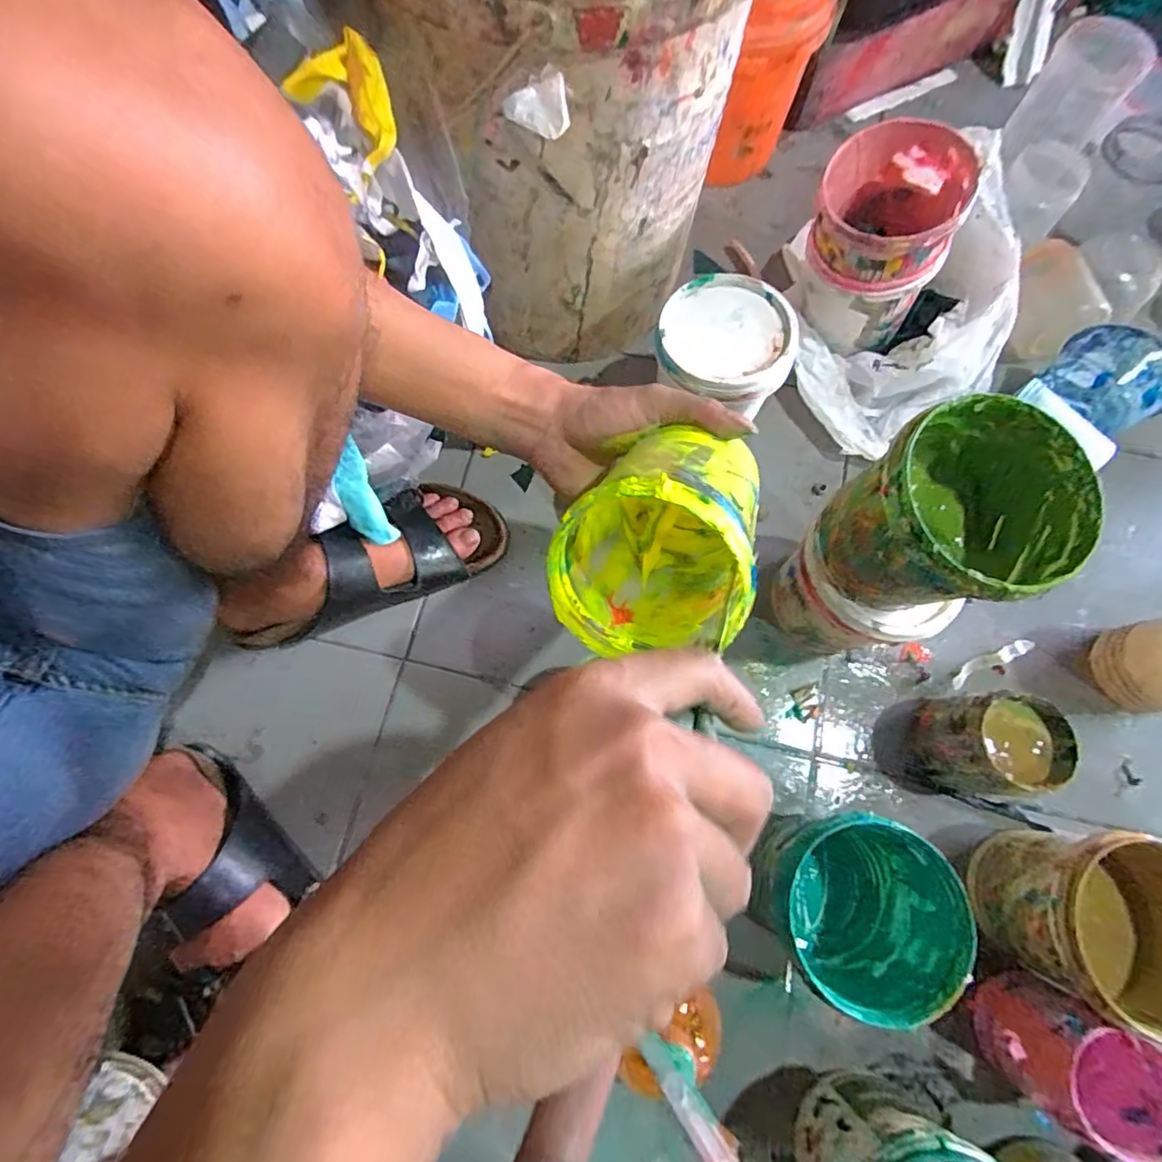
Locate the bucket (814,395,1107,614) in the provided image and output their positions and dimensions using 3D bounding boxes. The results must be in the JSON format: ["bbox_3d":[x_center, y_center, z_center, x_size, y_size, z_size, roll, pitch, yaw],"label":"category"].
[{"bbox_3d":[0.250,-0.039,0.397,0.120,0.120,0.118,0,73,-1],"label":"bucket"}]

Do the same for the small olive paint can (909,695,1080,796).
[{"bbox_3d":[0.346,0.143,0.495,0.082,0.096,0.077,0,73,-1],"label":"small olive paint can"}]

